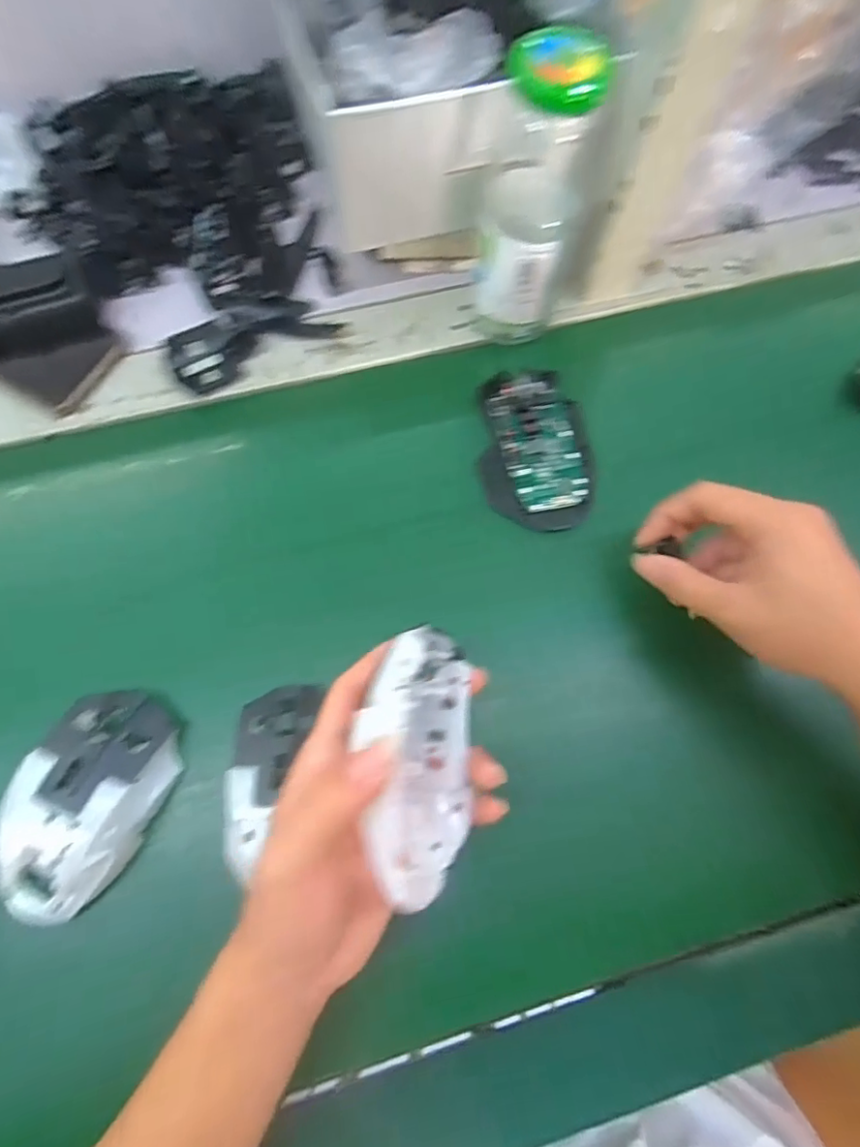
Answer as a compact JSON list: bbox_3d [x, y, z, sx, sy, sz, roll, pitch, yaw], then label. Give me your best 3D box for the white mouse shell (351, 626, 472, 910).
[{"bbox_3d":[-0.004,0.081,0.251,0.047,0.060,0.110,1,75,-1],"label":"white mouse shell"}]

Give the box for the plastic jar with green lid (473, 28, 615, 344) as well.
[{"bbox_3d":[0.059,-0.213,0.340,0.051,0.155,0.056,0,75,-1],"label":"plastic jar with green lid"}]

